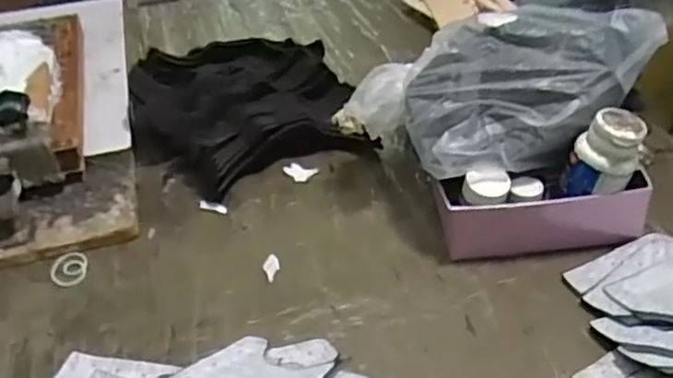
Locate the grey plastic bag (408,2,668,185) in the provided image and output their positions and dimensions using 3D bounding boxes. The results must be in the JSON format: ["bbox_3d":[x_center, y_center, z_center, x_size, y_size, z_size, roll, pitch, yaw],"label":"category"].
[{"bbox_3d":[0.168,-0.091,0.585,0.220,0.088,0.115,-8,37,-7],"label":"grey plastic bag"}]

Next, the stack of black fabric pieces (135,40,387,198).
[{"bbox_3d":[-0.104,-0.094,0.767,0.235,0.066,0.247,-13,37,-11],"label":"stack of black fabric pieces"}]

